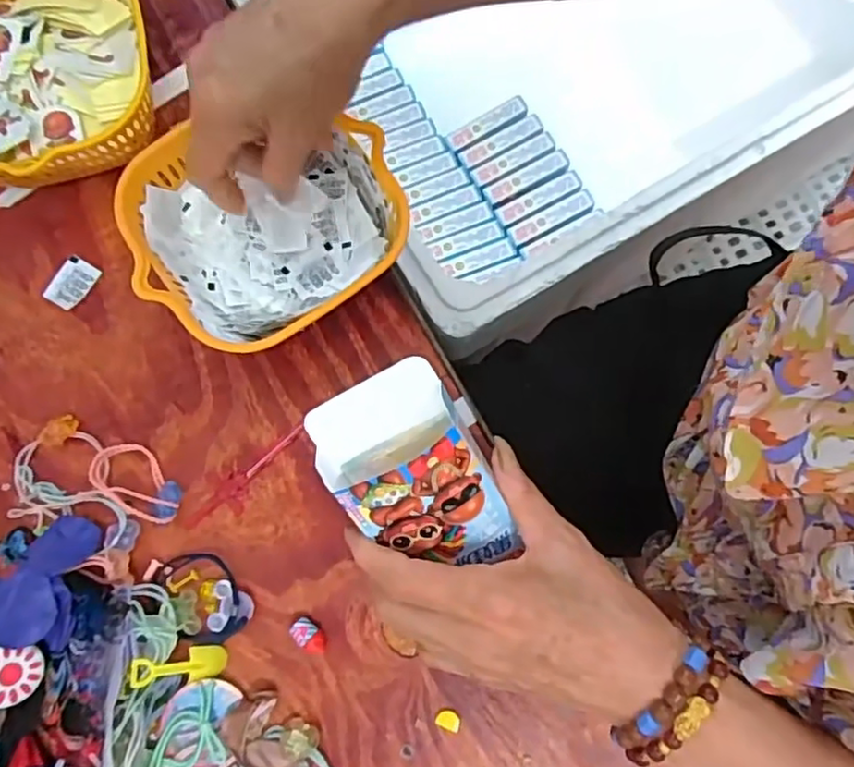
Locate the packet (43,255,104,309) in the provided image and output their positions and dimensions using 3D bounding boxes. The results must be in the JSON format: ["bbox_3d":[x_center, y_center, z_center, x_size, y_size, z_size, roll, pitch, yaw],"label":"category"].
[{"bbox_3d":[-0.225,-0.064,0.405,0.025,0.004,0.032,29,81,8],"label":"packet"}]

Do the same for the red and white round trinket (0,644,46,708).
[{"bbox_3d":[-0.213,0.149,0.326,0.032,0.006,0.030,12,81,-36],"label":"red and white round trinket"}]

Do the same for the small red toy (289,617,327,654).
[{"bbox_3d":[-0.064,0.138,0.351,0.021,0.012,0.012,39,83,9],"label":"small red toy"}]

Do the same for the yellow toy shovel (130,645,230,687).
[{"bbox_3d":[-0.132,0.151,0.344,0.048,0.006,0.017,1,75,-23],"label":"yellow toy shovel"}]

